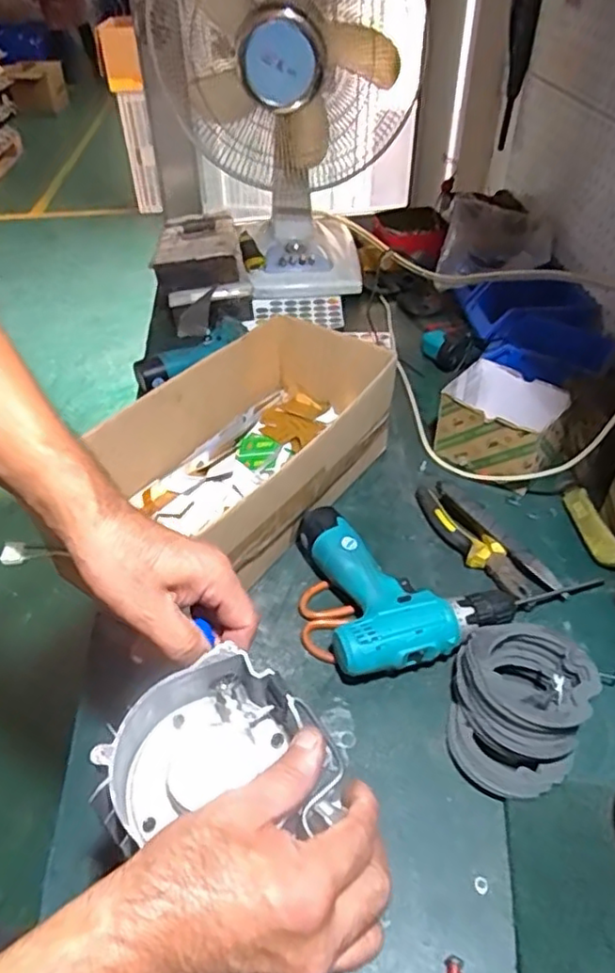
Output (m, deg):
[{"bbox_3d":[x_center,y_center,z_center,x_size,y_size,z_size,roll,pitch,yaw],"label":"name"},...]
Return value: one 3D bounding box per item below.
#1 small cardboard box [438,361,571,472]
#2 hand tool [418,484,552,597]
[{"bbox_3d":[0.251,-0.081,0.808,0.152,0.091,0.113,24,48,24],"label":"small cardboard box"},{"bbox_3d":[0.188,0.059,0.717,0.044,0.034,0.197,-23,47,-22],"label":"hand tool"}]

